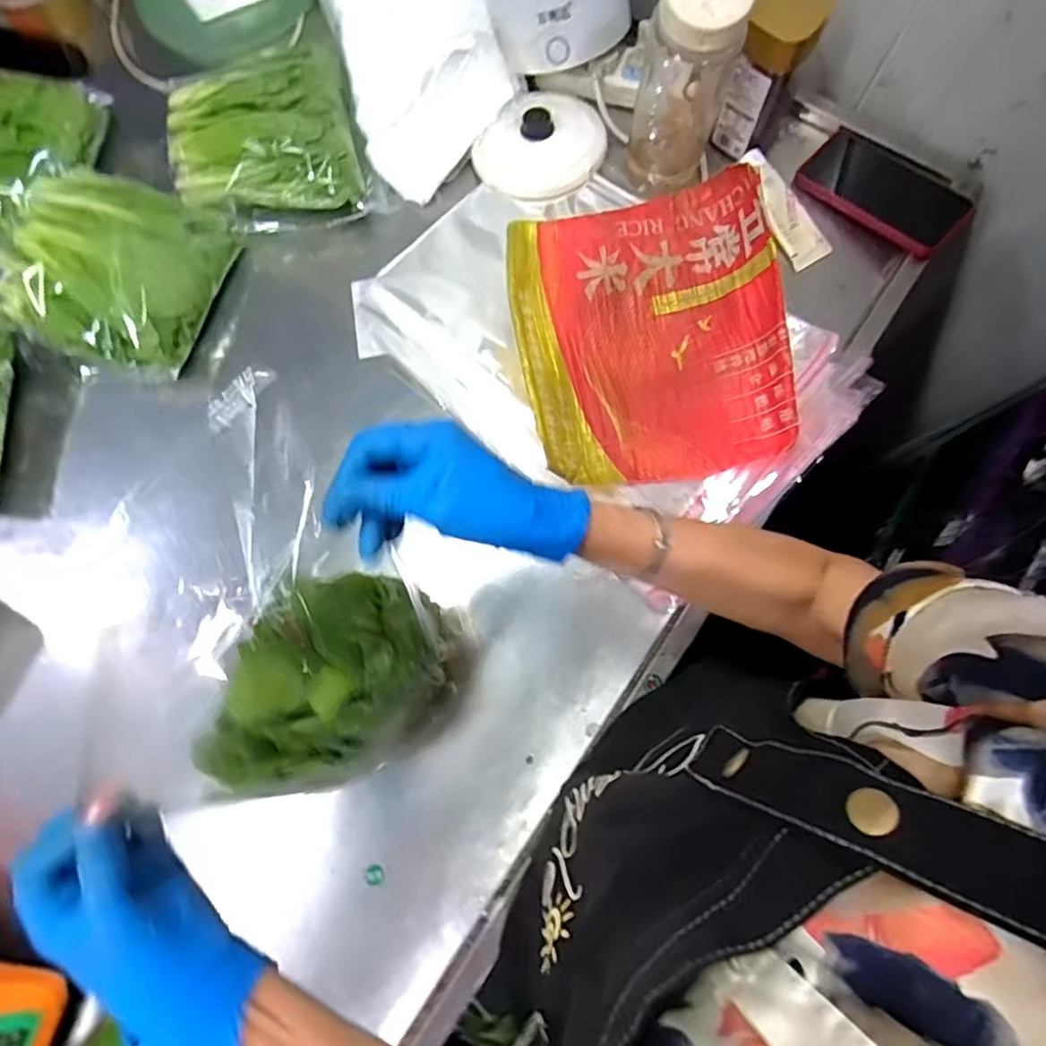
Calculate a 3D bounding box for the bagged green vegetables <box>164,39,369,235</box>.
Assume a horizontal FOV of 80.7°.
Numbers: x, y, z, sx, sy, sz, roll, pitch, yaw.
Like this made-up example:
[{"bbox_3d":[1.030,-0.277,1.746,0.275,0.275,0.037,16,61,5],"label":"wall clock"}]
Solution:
[{"bbox_3d":[-0.278,-0.413,0.655,0.195,0.073,0.201,-13,77,-2],"label":"bagged green vegetables"}]

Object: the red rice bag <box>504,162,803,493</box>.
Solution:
[{"bbox_3d":[0.120,-0.182,0.586,0.248,0.062,0.287,-12,77,-2],"label":"red rice bag"}]

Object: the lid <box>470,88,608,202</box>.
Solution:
[{"bbox_3d":[0.025,-0.409,0.660,0.115,0.030,0.134,41,81,9],"label":"lid"}]

